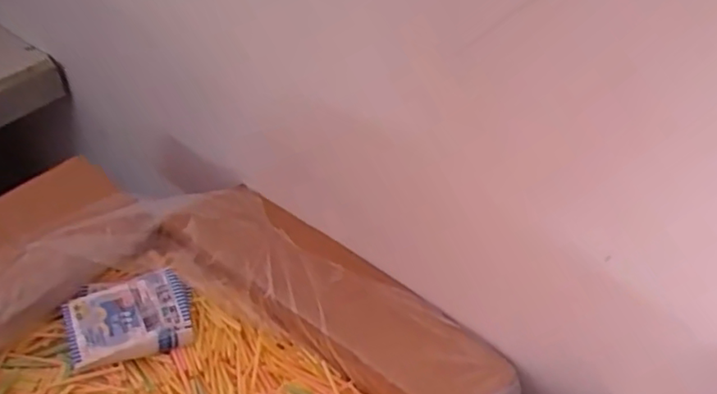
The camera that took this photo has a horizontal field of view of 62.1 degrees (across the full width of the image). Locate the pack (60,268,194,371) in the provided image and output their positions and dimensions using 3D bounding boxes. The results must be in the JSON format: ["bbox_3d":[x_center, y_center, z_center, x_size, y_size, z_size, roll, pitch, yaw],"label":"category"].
[{"bbox_3d":[-0.217,0.113,0.558,0.112,0.026,0.077,-10,47,-16],"label":"pack"}]

